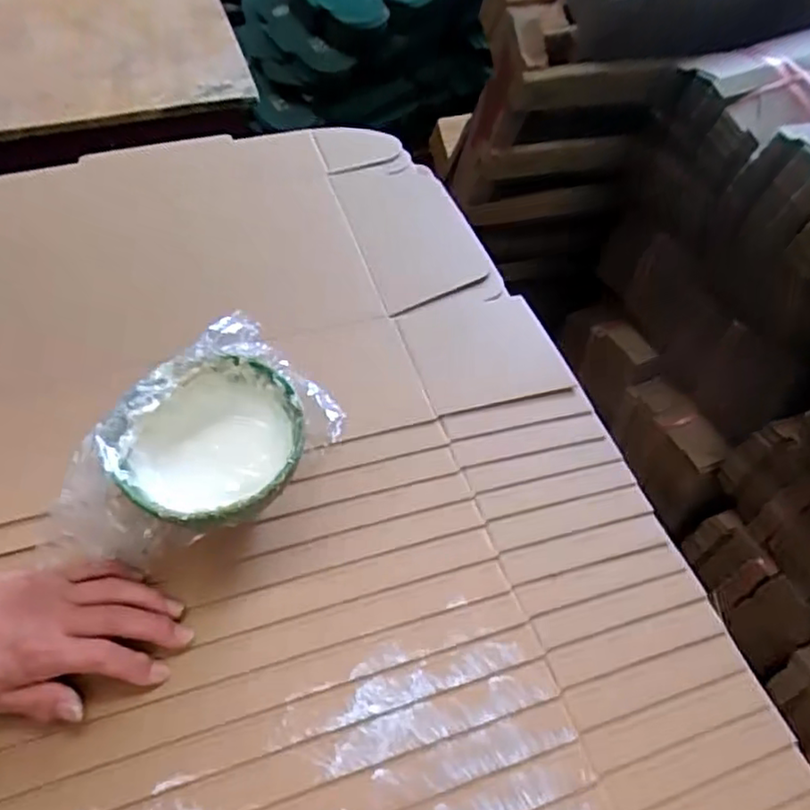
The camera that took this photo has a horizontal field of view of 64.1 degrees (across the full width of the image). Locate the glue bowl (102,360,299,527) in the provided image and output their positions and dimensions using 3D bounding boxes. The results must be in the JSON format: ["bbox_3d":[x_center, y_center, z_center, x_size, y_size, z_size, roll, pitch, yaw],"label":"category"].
[{"bbox_3d":[-0.136,0.039,0.474,0.122,0.074,0.125,1,54,-1],"label":"glue bowl"}]

